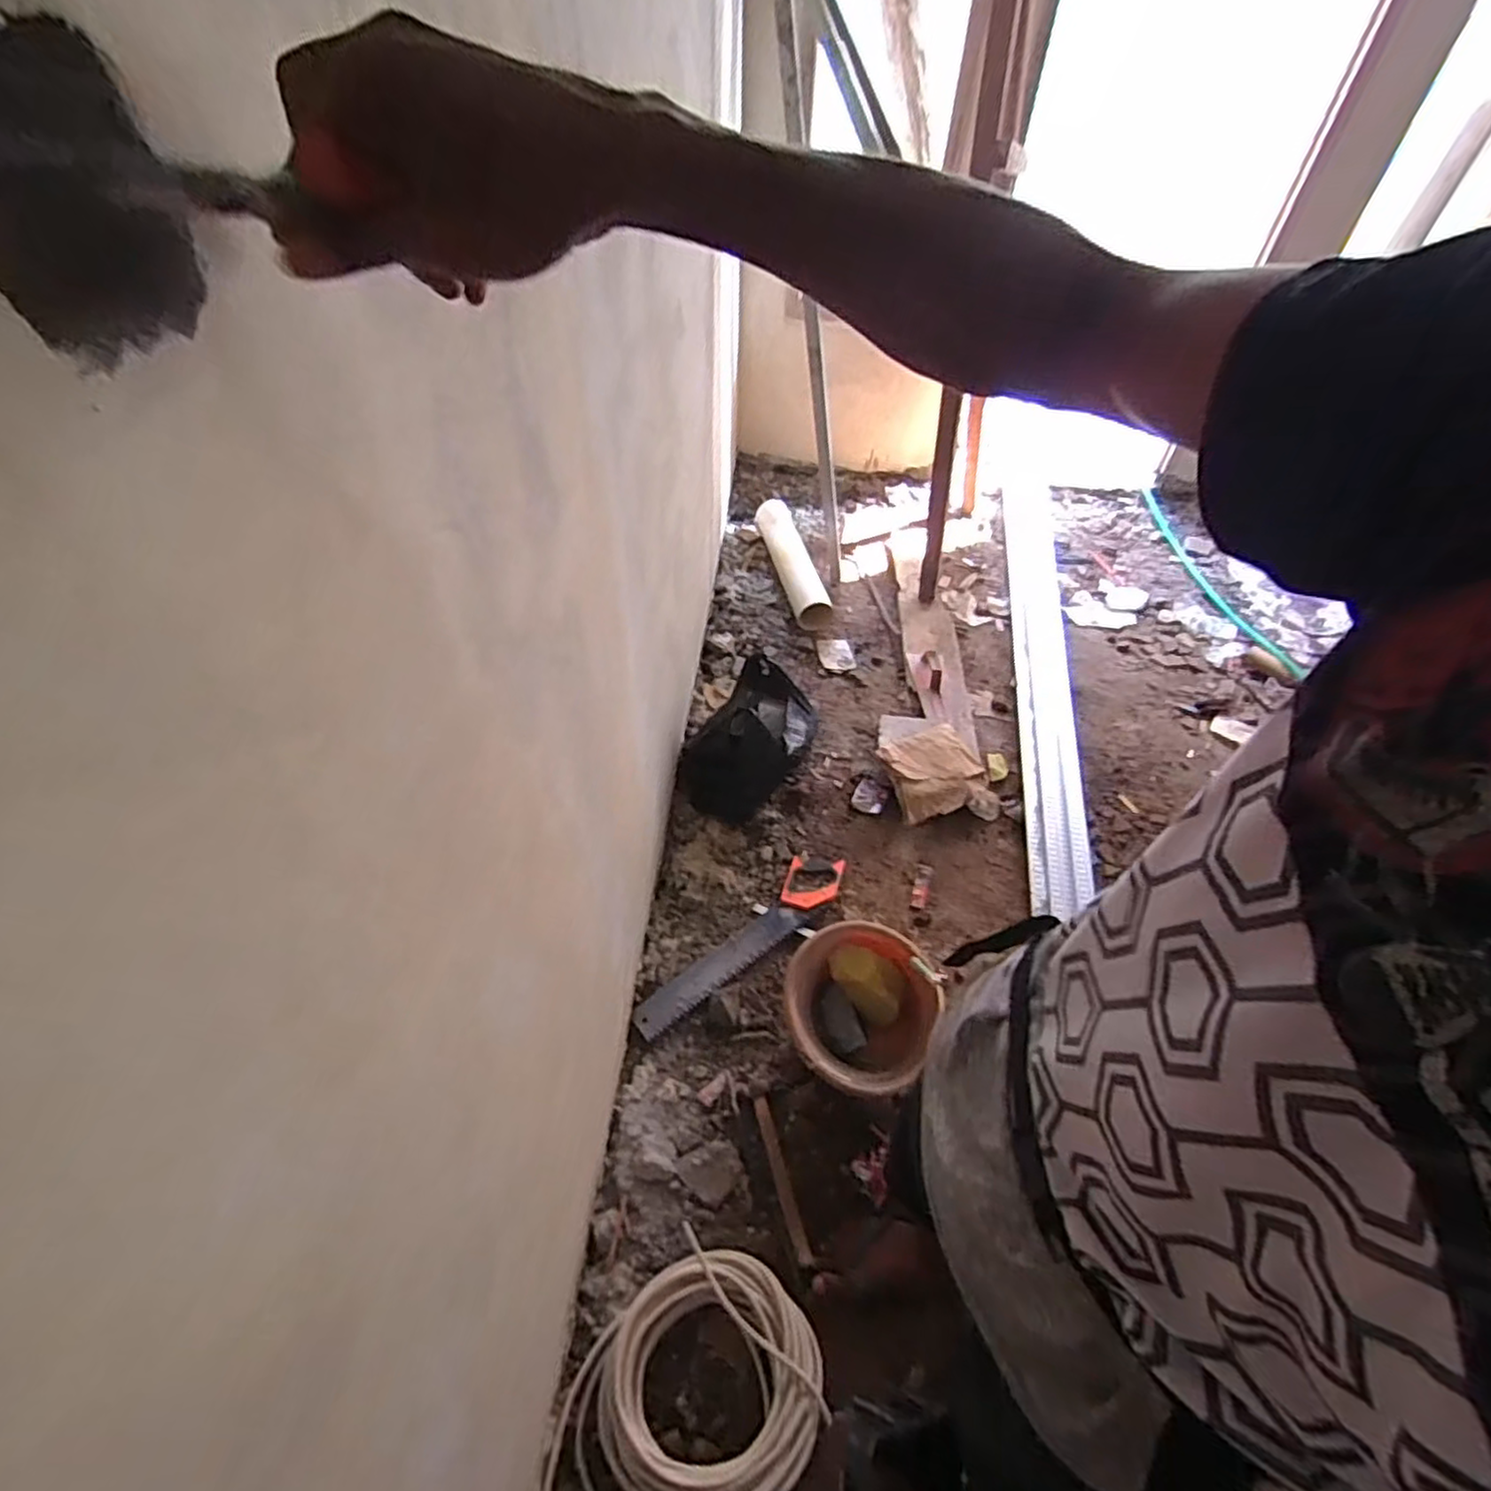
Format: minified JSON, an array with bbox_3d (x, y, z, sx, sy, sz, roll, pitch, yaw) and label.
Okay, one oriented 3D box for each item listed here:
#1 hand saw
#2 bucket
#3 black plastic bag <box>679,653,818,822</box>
[{"bbox_3d":[0.006,0.417,1.507,0.122,0.031,0.549,35,56,27],"label":"hand saw"},{"bbox_3d":[0.197,0.499,1.303,0.253,0.248,0.258,1,48,-1],"label":"bucket"},{"bbox_3d":[0.024,-0.010,1.694,0.233,0.239,0.340,23,51,19],"label":"black plastic bag"}]

